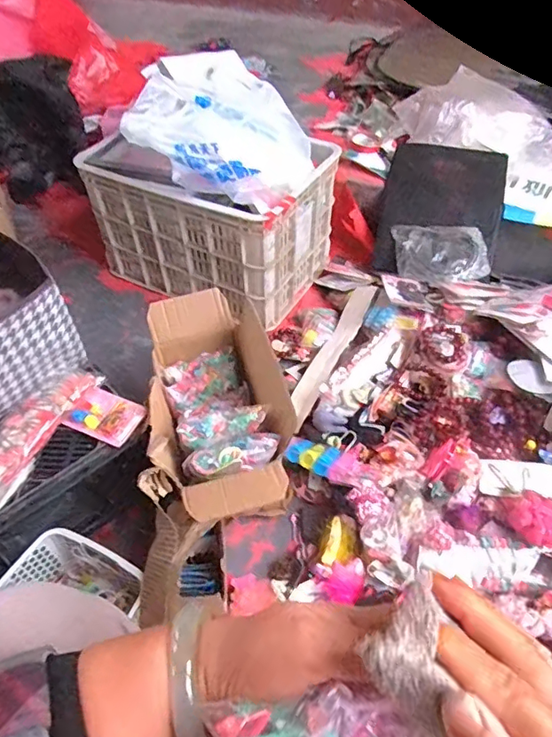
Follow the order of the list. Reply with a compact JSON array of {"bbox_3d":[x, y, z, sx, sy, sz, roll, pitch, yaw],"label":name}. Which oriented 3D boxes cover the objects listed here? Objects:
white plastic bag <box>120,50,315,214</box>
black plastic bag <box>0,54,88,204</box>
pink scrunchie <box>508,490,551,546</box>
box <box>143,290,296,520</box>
[{"bbox_3d":[-0.094,-0.488,1.042,0.328,0.164,0.359,0,48,1],"label":"white plastic bag"},{"bbox_3d":[-0.633,-0.589,1.331,0.112,0.333,0.287,33,57,26],"label":"black plastic bag"},{"bbox_3d":[0.394,0.226,0.777,0.080,0.033,0.075,0,48,0],"label":"pink scrunchie"},{"bbox_3d":[-0.094,0.052,0.825,0.196,0.115,0.389,-10,49,-8],"label":"box"}]

